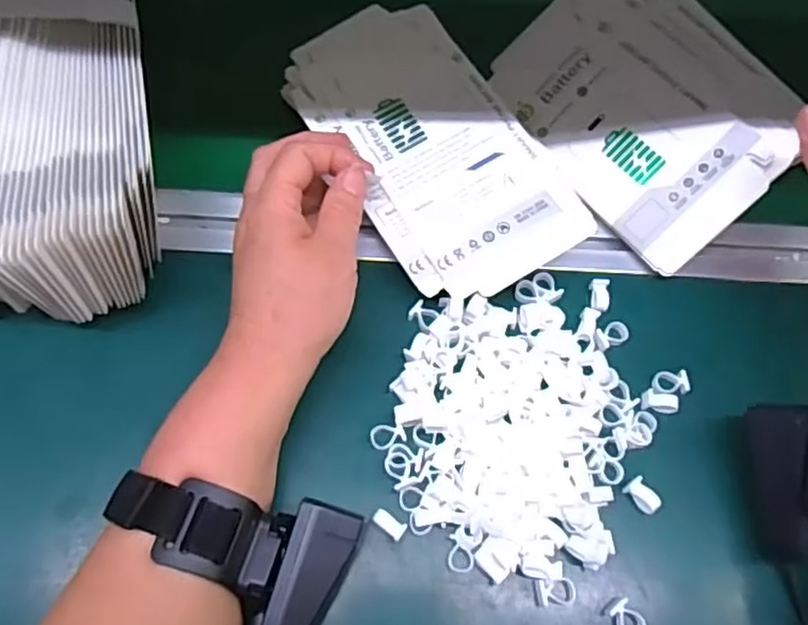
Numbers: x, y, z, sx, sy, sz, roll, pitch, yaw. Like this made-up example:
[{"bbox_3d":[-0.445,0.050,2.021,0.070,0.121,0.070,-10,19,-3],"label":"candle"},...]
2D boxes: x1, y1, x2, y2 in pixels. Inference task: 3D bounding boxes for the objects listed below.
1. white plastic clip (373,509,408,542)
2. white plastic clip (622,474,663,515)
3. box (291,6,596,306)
[{"bbox_3d":[-0.007,0.105,0.329,0.017,0.007,0.009,33,71,10],"label":"white plastic clip"},{"bbox_3d":[0.123,0.094,0.340,0.011,0.006,0.019,-38,75,-16],"label":"white plastic clip"},{"bbox_3d":[0.010,-0.105,0.395,0.100,0.020,0.206,-28,71,-13],"label":"box"}]

